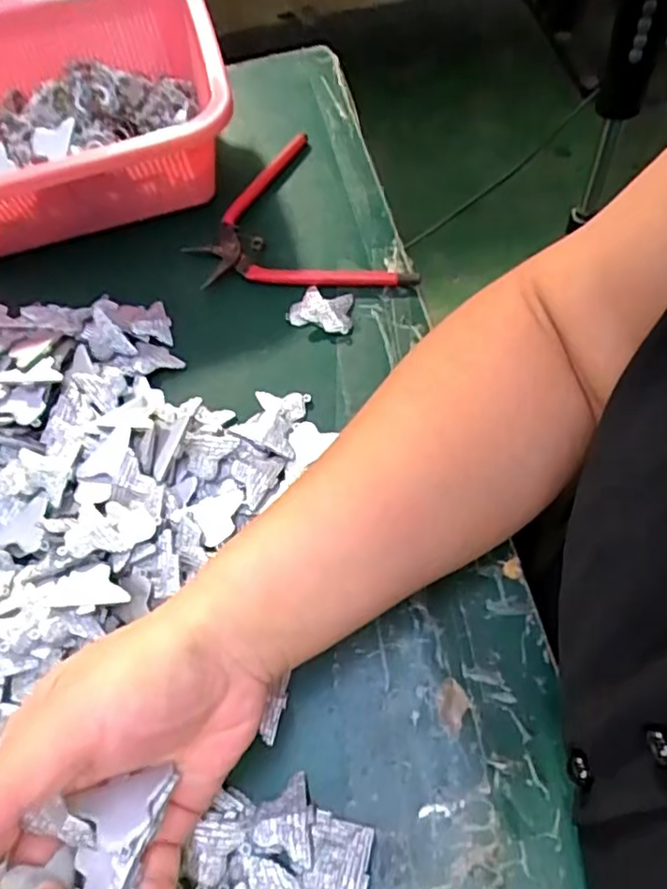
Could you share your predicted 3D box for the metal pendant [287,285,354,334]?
[{"bbox_3d":[-0.006,-0.082,0.389,0.039,0.010,0.029,12,61,14],"label":"metal pendant"}]

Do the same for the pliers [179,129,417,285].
[{"bbox_3d":[-0.020,-0.153,0.426,0.141,0.019,0.122,-1,58,6],"label":"pliers"}]

